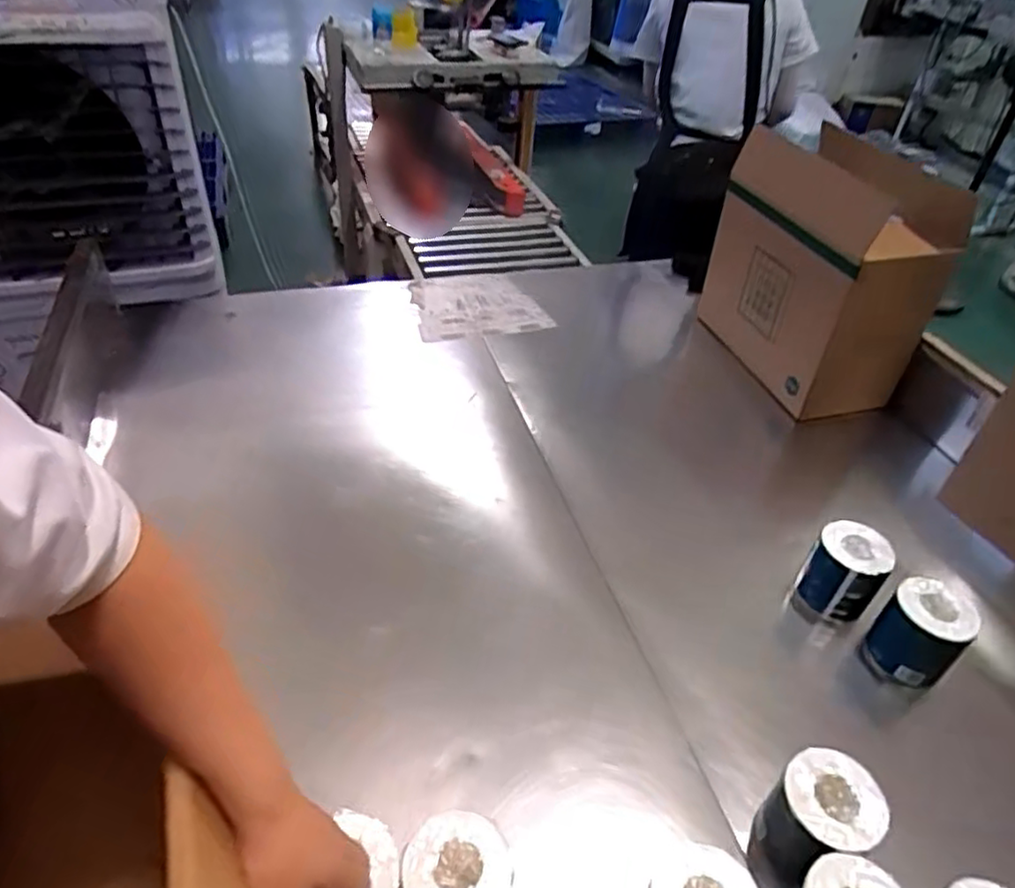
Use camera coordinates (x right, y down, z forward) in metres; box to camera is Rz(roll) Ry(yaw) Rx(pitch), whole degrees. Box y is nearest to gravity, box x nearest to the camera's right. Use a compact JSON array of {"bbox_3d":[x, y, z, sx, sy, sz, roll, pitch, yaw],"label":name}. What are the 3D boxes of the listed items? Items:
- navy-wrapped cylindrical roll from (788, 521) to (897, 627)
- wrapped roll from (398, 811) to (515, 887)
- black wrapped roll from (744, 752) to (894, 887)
[{"bbox_3d":[0.460,0.180,0.931,0.090,0.125,0.090,2,41,-2],"label":"navy-wrapped cylindrical roll"},{"bbox_3d":[-0.047,0.415,0.629,0.092,0.122,0.090,2,41,-2],"label":"wrapped roll"},{"bbox_3d":[0.306,0.388,0.692,0.102,0.134,0.097,2,41,-2],"label":"black wrapped roll"}]

